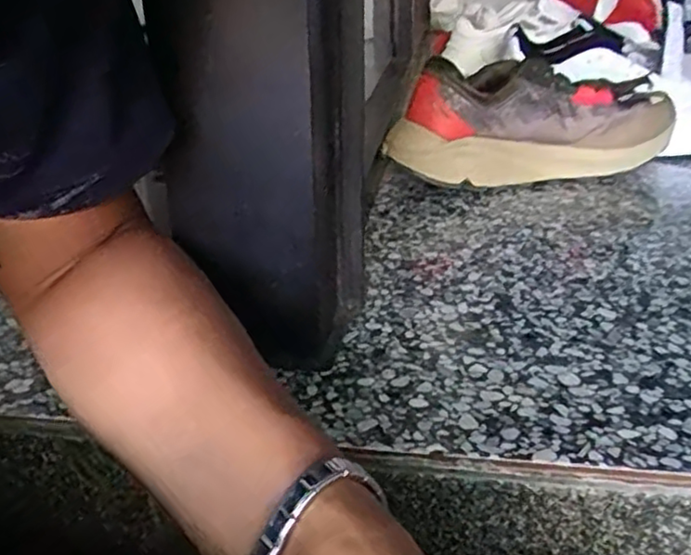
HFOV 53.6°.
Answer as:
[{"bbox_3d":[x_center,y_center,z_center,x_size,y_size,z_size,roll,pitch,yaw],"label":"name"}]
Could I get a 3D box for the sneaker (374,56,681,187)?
[{"bbox_3d":[0.191,-0.147,0.647,0.286,0.114,0.089,-14,27,-24],"label":"sneaker"}]

